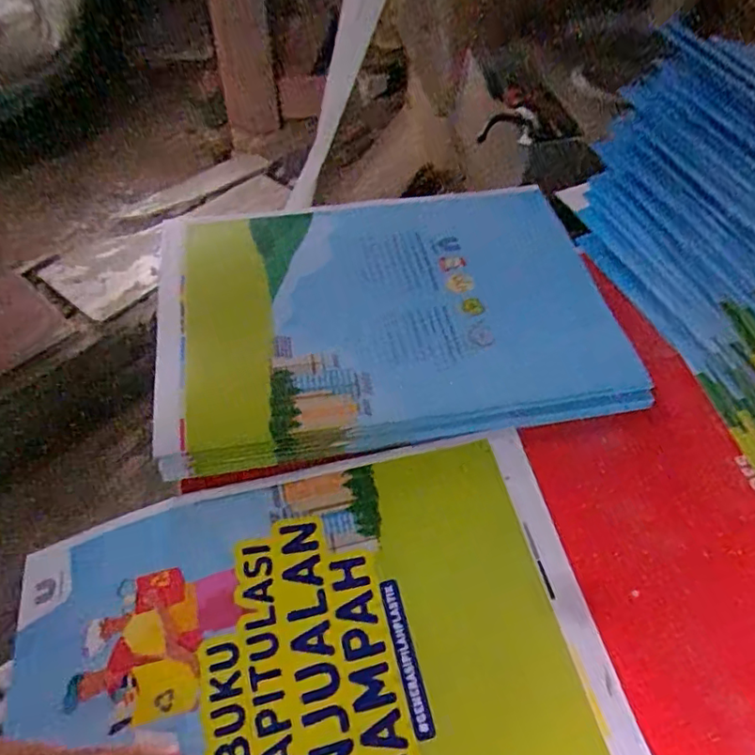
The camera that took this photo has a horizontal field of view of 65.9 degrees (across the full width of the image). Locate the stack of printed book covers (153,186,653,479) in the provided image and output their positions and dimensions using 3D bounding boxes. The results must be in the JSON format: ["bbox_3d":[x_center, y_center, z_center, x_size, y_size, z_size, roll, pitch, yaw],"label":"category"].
[{"bbox_3d":[0.005,-0.051,0.421,0.313,0.019,0.217,-9,58,-7],"label":"stack of printed book covers"}]

